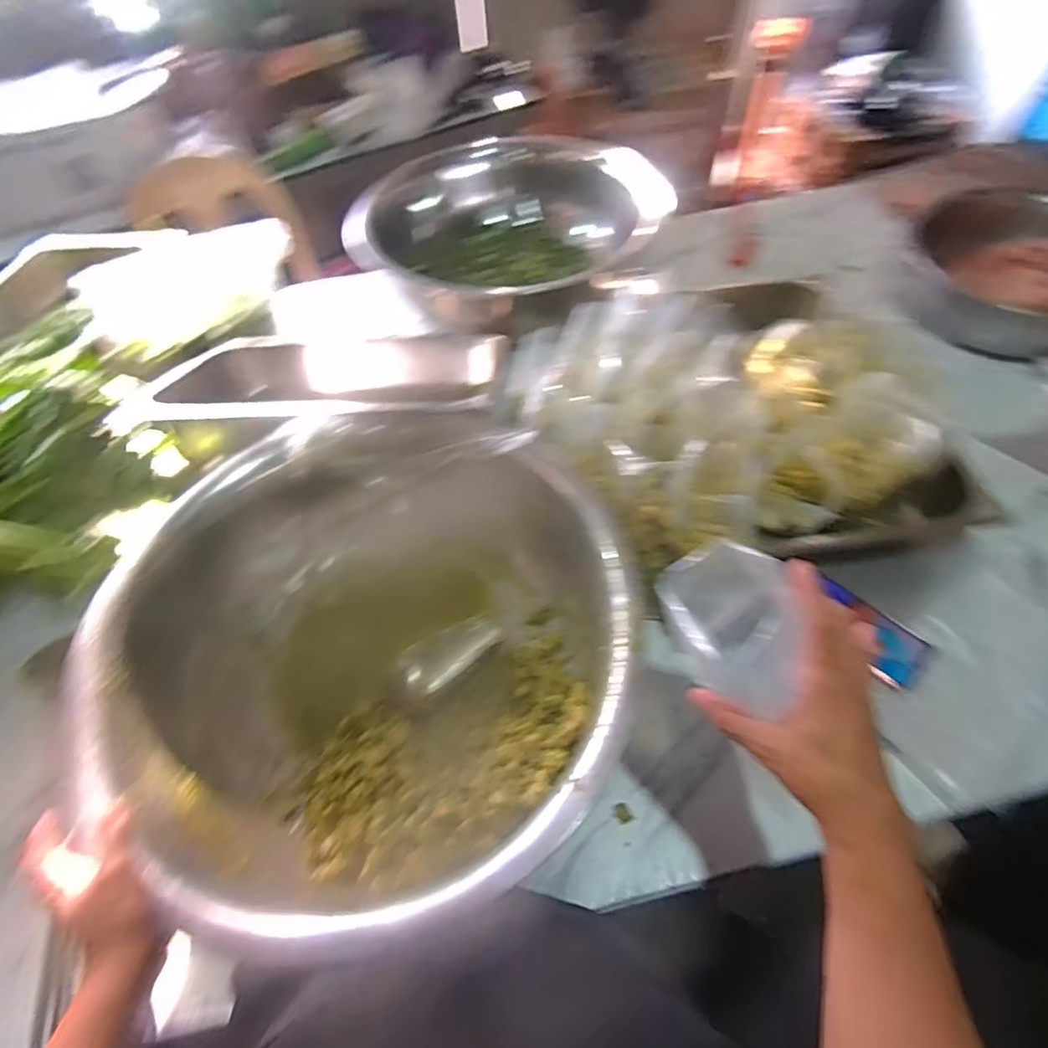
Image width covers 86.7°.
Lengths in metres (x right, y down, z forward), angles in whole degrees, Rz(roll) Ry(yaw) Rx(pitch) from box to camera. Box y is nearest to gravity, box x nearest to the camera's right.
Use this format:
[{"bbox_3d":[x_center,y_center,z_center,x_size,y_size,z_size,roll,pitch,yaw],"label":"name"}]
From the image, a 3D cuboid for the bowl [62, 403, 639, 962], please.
[{"bbox_3d":[-0.152,0.149,0.653,0.520,0.238,0.496,-2,56,3],"label":"bowl"}]

